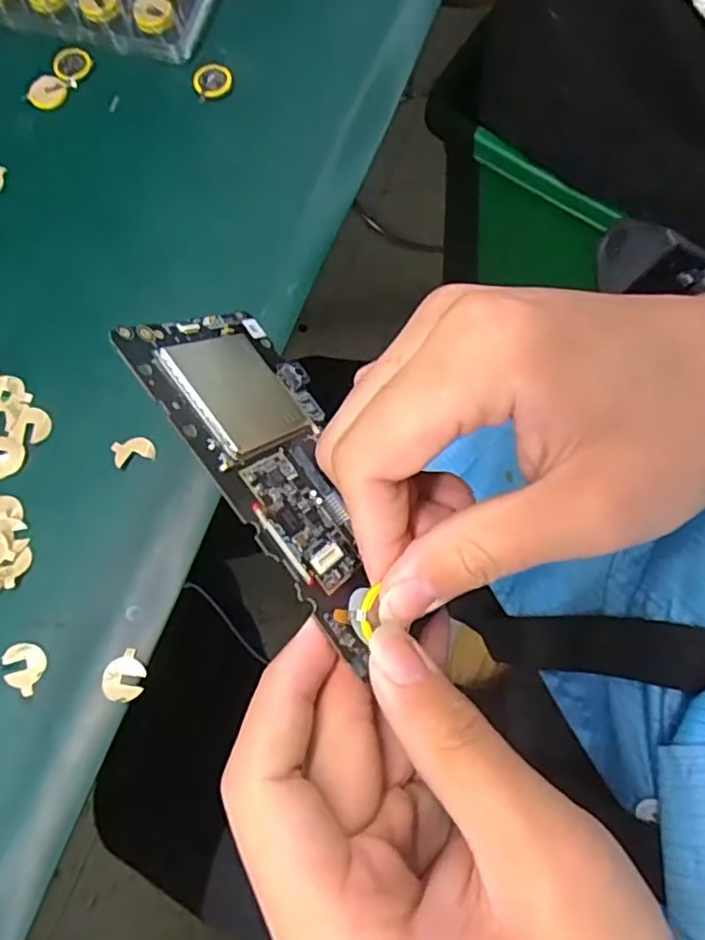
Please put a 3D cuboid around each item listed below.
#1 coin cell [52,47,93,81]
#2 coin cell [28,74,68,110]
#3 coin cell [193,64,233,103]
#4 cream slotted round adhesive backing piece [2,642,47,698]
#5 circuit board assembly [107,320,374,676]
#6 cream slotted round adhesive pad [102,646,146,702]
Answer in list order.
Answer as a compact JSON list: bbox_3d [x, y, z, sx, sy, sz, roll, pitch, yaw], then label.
[{"bbox_3d":[-0.150,-0.217,0.334,0.020,0.004,0.018,-25,77,-6],"label":"coin cell"},{"bbox_3d":[-0.161,-0.199,0.330,0.020,0.004,0.019,0,76,0],"label":"coin cell"},{"bbox_3d":[-0.073,-0.204,0.328,0.020,0.004,0.019,-15,77,-3],"label":"coin cell"},{"bbox_3d":[-0.136,0.081,0.258,0.017,0.004,0.019,21,77,5],"label":"cream slotted round adhesive backing piece"},{"bbox_3d":[-0.019,-0.004,0.199,0.005,0.064,0.112,-39,86,35],"label":"circuit board assembly"},{"bbox_3d":[-0.094,0.085,0.257,0.017,0.004,0.017,2,71,-5],"label":"cream slotted round adhesive pad"}]

